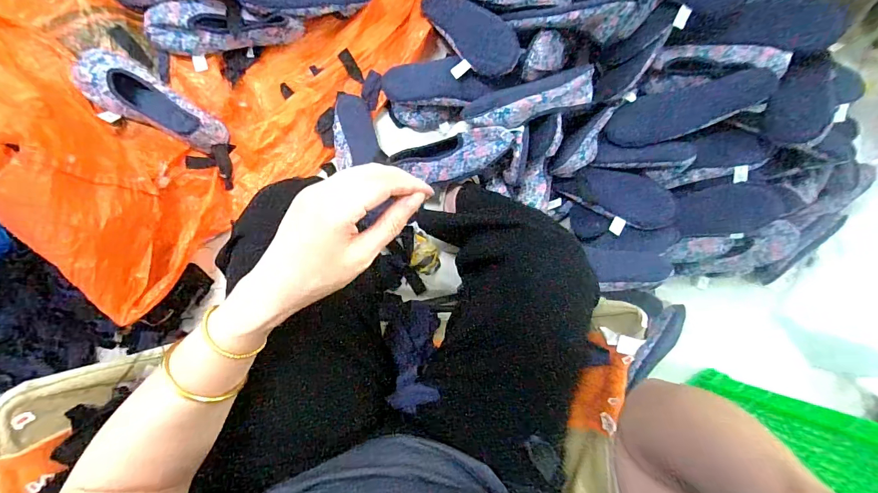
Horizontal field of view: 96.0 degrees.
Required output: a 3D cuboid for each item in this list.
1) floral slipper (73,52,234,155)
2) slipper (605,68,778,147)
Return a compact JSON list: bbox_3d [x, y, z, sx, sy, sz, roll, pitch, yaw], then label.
[{"bbox_3d":[-0.496,-0.250,0.683,0.241,0.077,0.088,28,84,-8],"label":"floral slipper"},{"bbox_3d":[0.460,-0.258,0.740,0.266,0.026,0.101,-11,71,21],"label":"slipper"}]

